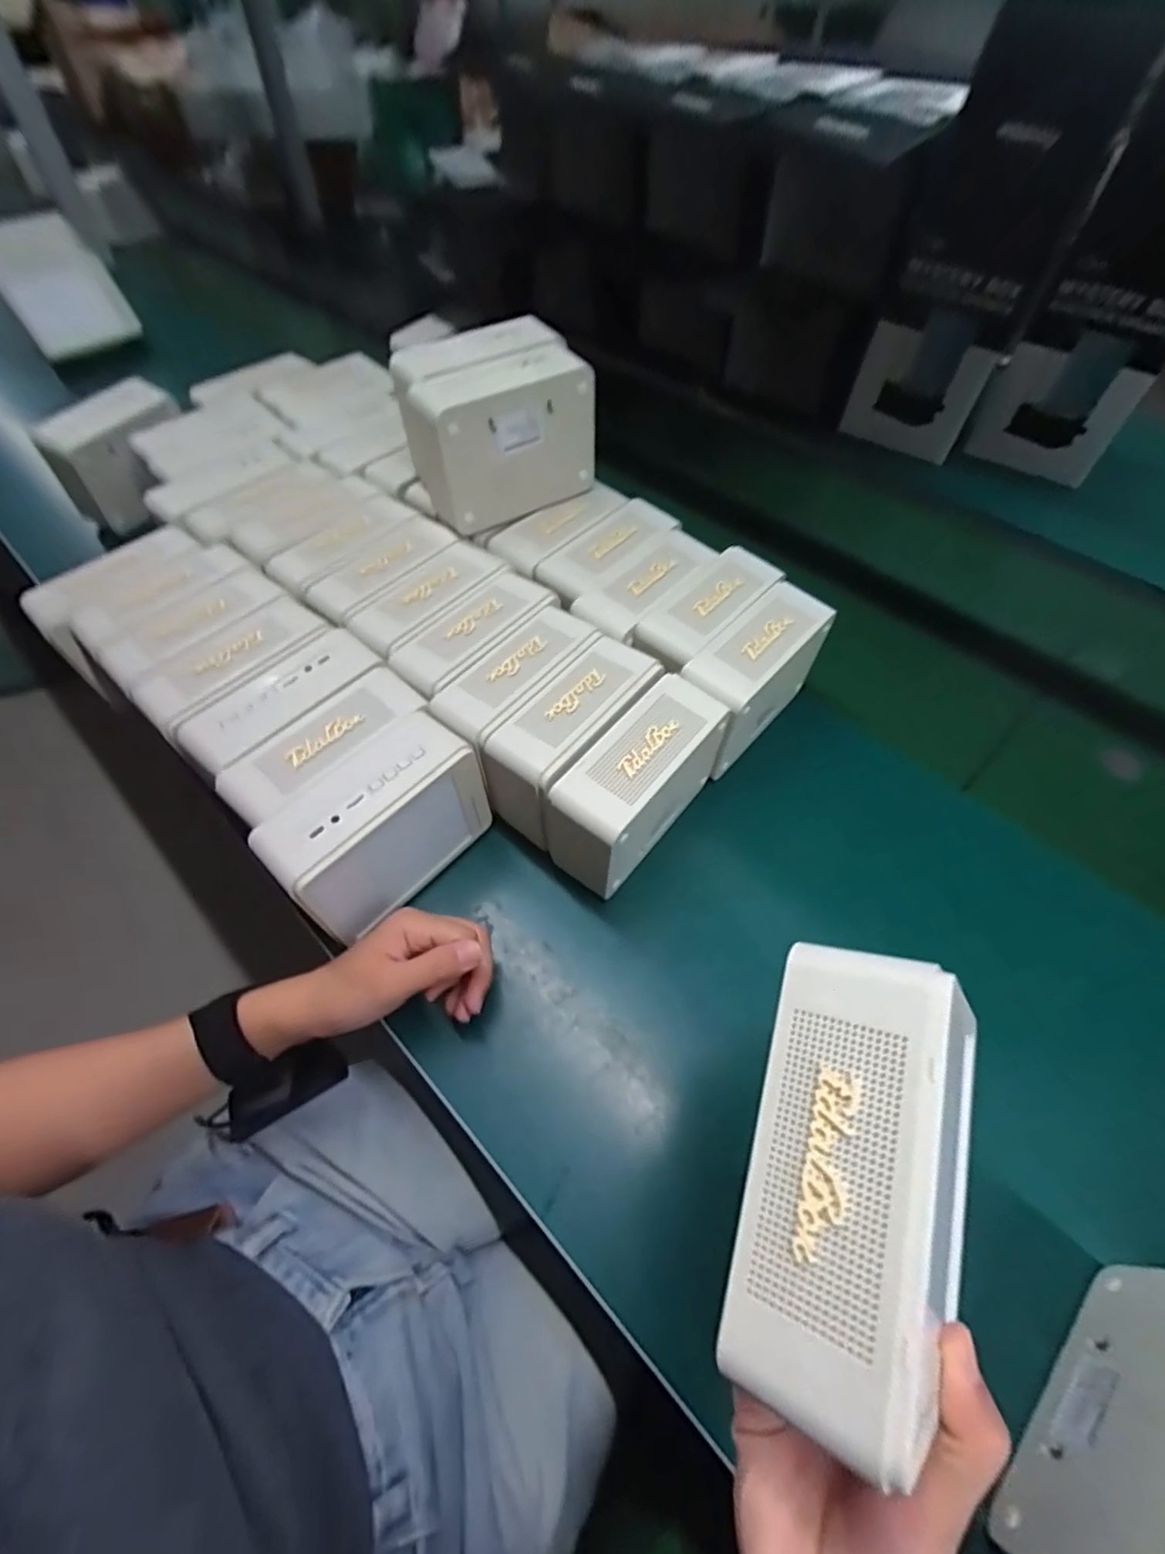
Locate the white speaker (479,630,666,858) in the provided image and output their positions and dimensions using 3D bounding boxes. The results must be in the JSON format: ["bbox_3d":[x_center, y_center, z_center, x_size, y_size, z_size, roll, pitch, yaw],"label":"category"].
[{"bbox_3d":[-0.008,-0.024,0.454,0.060,0.092,0.146,36,61,22],"label":"white speaker"}]

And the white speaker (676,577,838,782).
[{"bbox_3d":[0.135,-0.072,0.497,0.054,0.114,0.136,38,62,23],"label":"white speaker"}]

